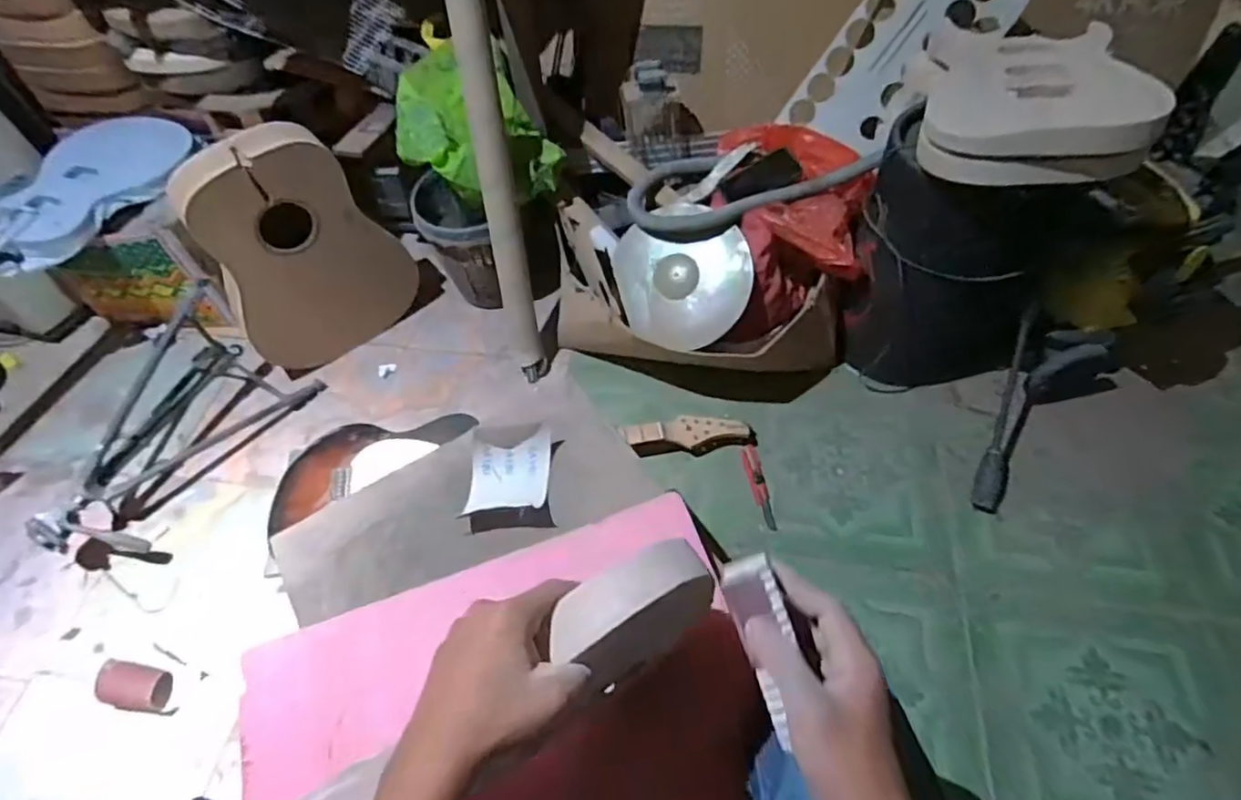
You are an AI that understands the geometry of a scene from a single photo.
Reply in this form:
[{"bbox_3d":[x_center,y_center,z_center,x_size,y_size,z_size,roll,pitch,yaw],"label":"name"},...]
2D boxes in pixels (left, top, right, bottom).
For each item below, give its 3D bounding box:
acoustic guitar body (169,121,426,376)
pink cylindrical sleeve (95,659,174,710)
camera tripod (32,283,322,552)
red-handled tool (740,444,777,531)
[{"bbox_3d":[-0.660,-0.302,1.325,0.096,0.498,0.368,37,65,23],"label":"acoustic guitar body"},{"bbox_3d":[-0.827,0.485,1.070,0.127,0.044,0.070,7,57,7],"label":"pink cylindrical sleeve"},{"bbox_3d":[-0.924,0.053,1.264,0.249,0.235,0.537,24,61,17],"label":"camera tripod"},{"bbox_3d":[0.275,0.172,1.257,0.036,0.018,0.178,-7,57,-3],"label":"red-handled tool"}]

